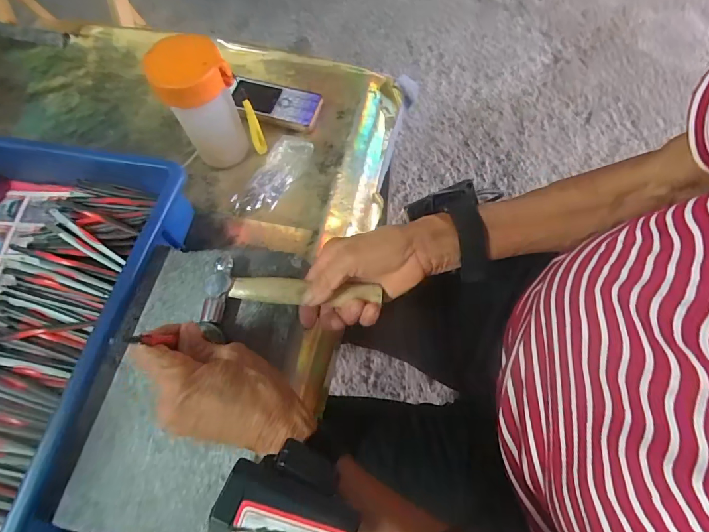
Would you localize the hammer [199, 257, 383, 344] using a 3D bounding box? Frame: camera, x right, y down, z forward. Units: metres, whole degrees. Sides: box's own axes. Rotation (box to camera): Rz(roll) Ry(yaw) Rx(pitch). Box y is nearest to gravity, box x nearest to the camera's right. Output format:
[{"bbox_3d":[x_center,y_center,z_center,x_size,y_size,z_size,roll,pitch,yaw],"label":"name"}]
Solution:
[{"bbox_3d":[-0.054,0.025,0.336,0.147,0.017,0.073,-2,66,2],"label":"hammer"}]

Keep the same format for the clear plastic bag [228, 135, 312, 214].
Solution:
[{"bbox_3d":[-0.094,-0.105,0.455,0.049,0.022,0.105,30,71,15],"label":"clear plastic bag"}]

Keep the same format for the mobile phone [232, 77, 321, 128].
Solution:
[{"bbox_3d":[-0.101,-0.205,0.499,0.117,0.016,0.049,15,68,10],"label":"mobile phone"}]

